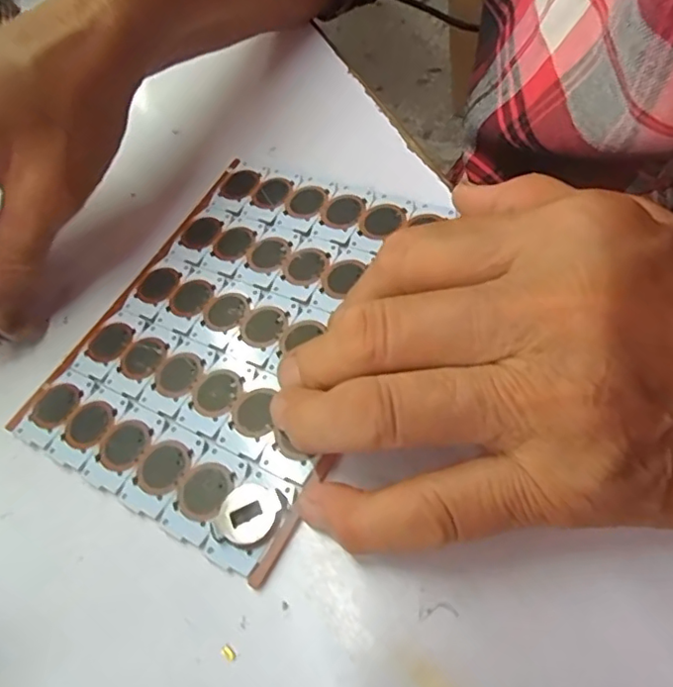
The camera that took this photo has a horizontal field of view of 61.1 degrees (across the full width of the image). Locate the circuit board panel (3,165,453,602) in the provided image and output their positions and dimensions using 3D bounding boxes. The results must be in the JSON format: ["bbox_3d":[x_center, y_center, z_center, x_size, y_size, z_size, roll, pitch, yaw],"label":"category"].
[{"bbox_3d":[-0.036,-0.009,0.212,0.114,0.005,0.147,21,65,25],"label":"circuit board panel"}]

